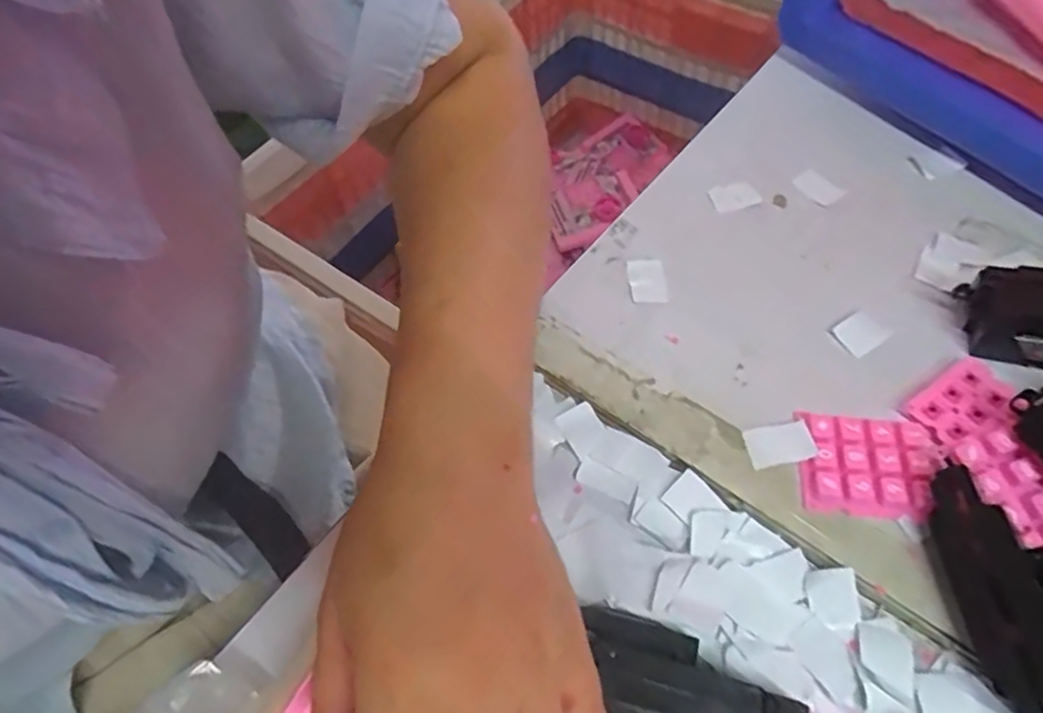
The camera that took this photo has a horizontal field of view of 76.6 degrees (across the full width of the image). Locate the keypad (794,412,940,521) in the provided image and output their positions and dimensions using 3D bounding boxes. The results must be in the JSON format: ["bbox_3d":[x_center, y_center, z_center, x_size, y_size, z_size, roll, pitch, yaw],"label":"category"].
[{"bbox_3d":[0.160,0.050,0.304,0.059,0.009,0.047,4,59,5],"label":"keypad"}]

